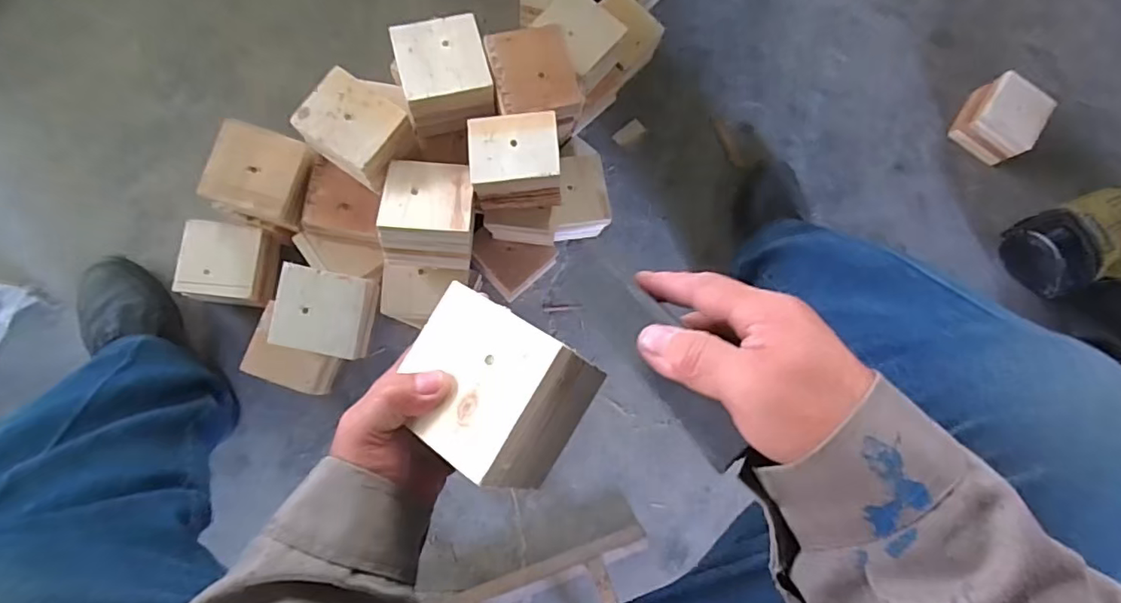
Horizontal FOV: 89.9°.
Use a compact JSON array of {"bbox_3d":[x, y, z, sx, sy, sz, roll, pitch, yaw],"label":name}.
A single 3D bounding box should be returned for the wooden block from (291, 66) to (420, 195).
[{"bbox_3d":[-0.216,-0.180,0.598,0.103,0.062,0.082,34,80,0],"label":"wooden block"}]

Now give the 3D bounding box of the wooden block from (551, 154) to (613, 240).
[{"bbox_3d":[0.022,-0.138,0.767,0.076,0.089,0.095,-9,83,-6],"label":"wooden block"}]

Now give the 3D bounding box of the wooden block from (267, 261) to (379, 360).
[{"bbox_3d":[-0.269,0.013,0.640,0.099,0.062,0.095,9,81,-4],"label":"wooden block"}]

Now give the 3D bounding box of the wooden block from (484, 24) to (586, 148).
[{"bbox_3d":[-0.028,-0.238,0.620,0.093,0.068,0.104,-10,83,-7],"label":"wooden block"}]

